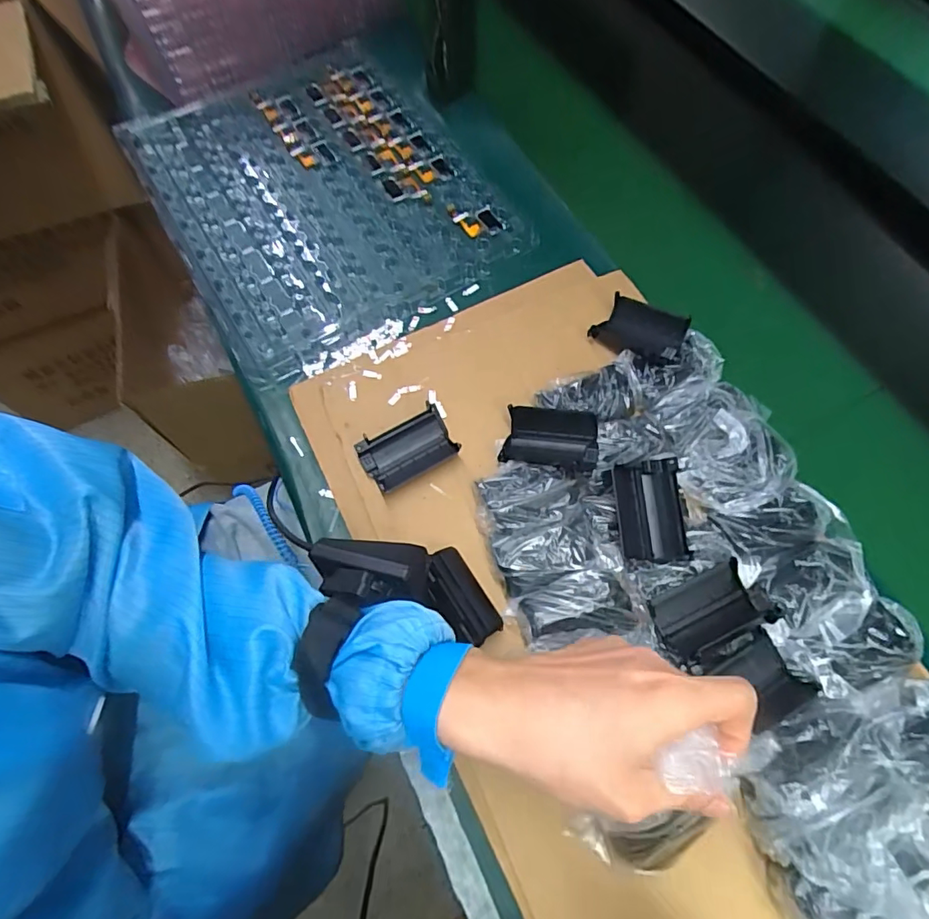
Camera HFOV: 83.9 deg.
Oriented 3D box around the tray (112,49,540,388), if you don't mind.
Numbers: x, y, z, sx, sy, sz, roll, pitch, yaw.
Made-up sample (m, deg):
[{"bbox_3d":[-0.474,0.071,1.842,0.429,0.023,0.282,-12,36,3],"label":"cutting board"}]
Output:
[{"bbox_3d":[-0.147,-0.278,0.529,0.302,0.019,0.359,-30,71,-14],"label":"tray"}]

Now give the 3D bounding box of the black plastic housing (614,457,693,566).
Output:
[{"bbox_3d":[0.131,0.037,0.364,0.043,0.017,0.070,-5,74,3],"label":"black plastic housing"}]

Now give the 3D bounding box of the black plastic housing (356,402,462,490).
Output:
[{"bbox_3d":[-0.044,-0.008,0.400,0.070,0.021,0.040,-24,69,-12],"label":"black plastic housing"}]

